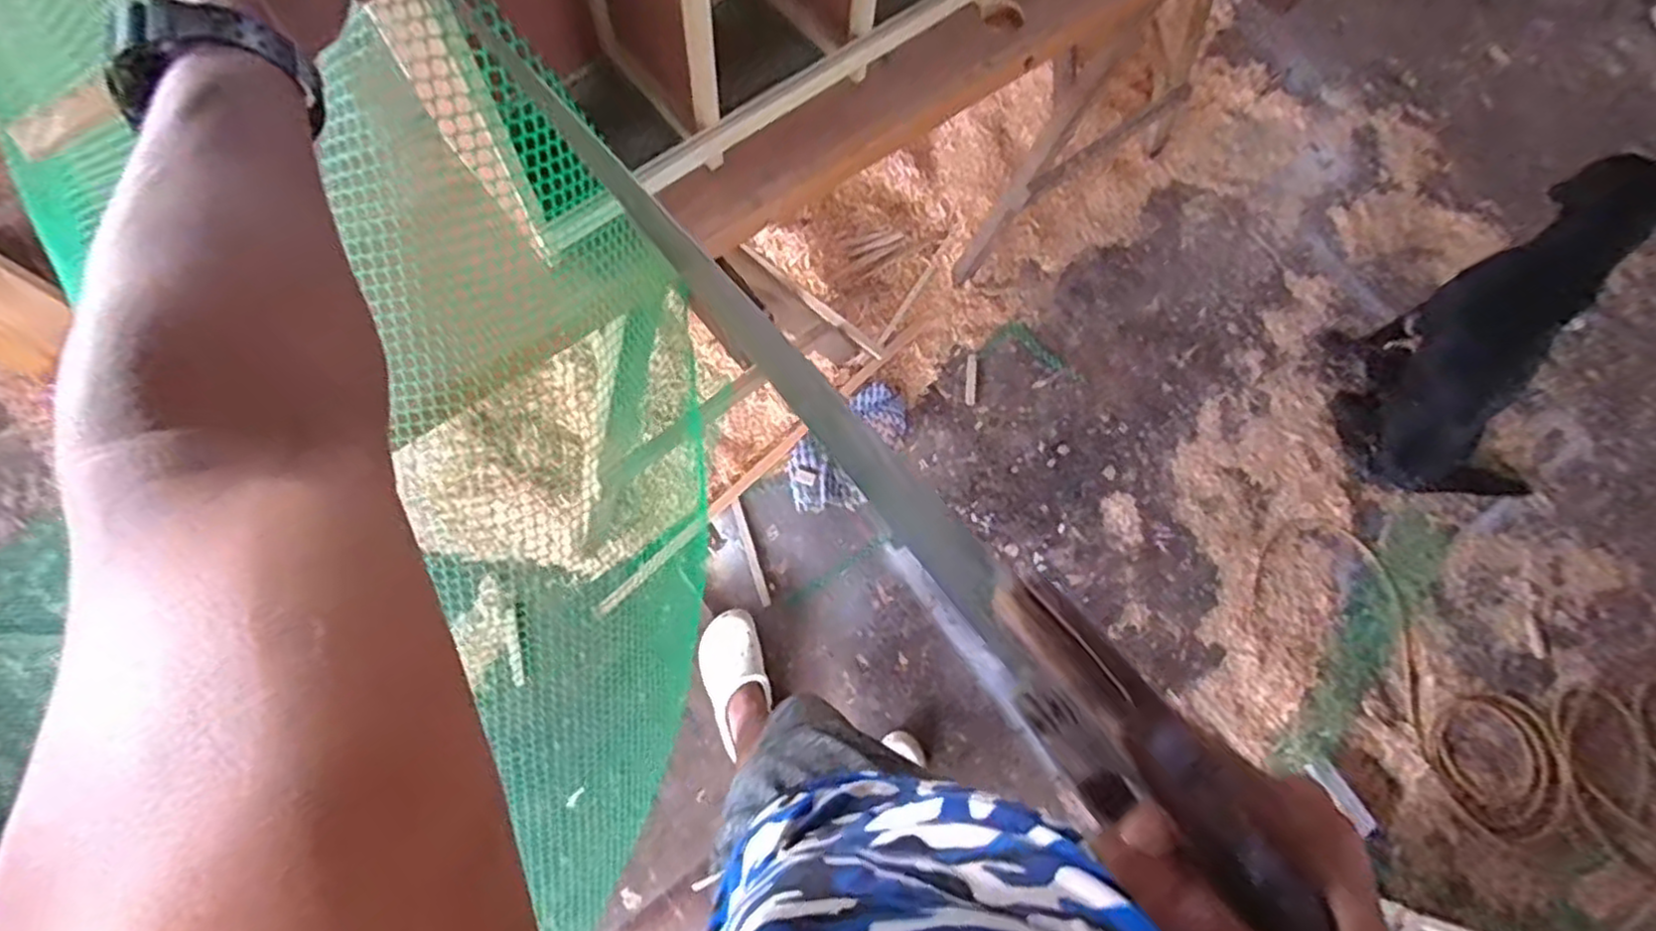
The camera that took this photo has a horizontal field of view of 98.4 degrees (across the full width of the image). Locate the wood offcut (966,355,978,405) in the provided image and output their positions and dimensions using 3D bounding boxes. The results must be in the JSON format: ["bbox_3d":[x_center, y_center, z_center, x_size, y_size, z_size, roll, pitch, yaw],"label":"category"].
[{"bbox_3d":[0.341,-0.205,1.698,0.025,0.018,0.127,7,71,0],"label":"wood offcut"}]

